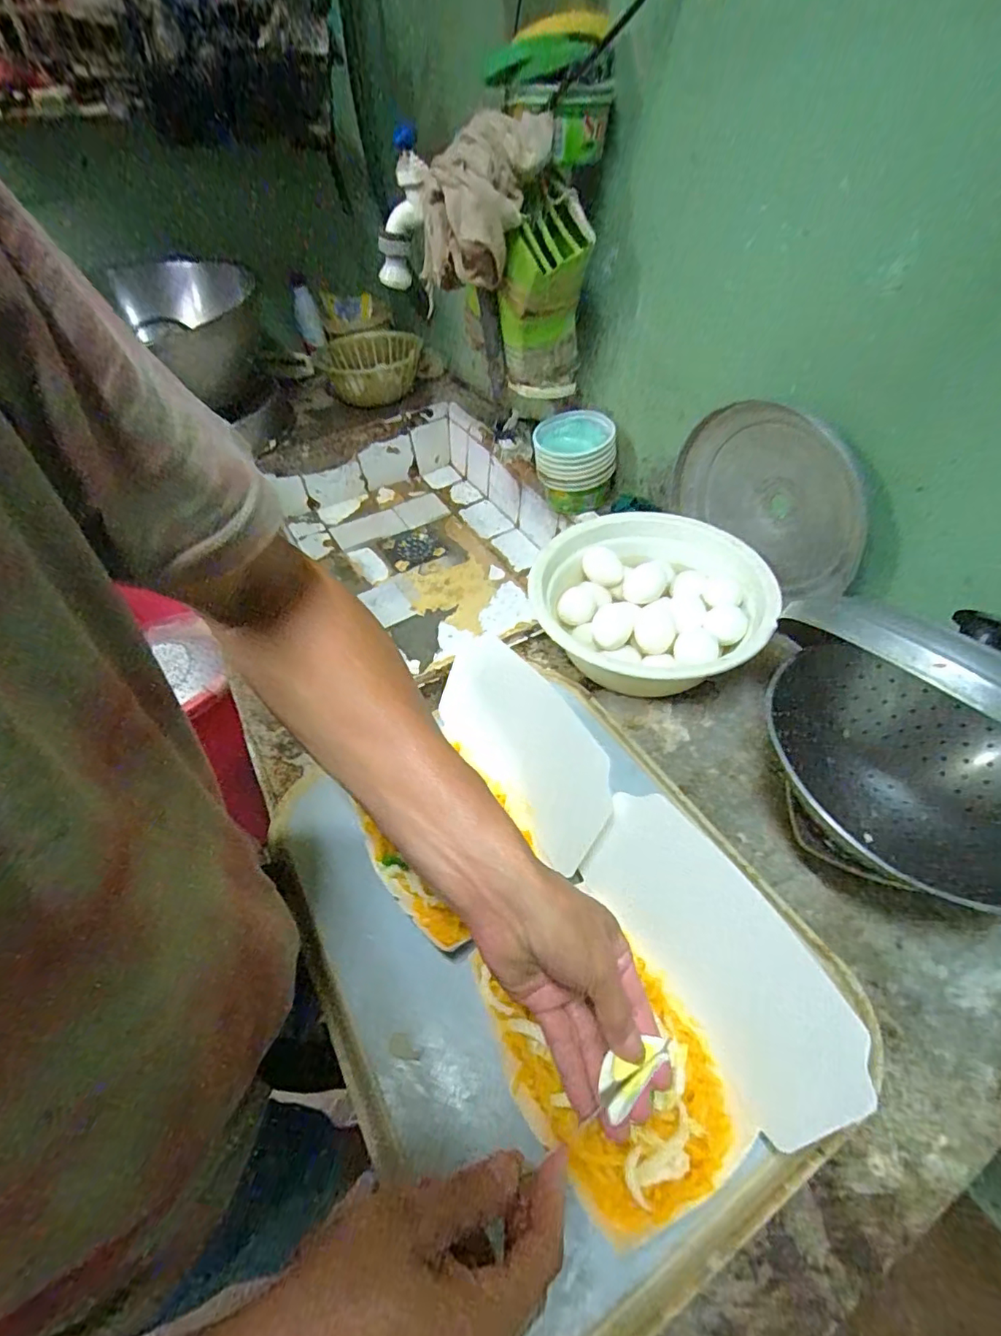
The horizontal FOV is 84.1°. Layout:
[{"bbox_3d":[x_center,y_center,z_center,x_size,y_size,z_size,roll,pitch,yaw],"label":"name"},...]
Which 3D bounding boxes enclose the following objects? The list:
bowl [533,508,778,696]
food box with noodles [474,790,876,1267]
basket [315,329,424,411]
[{"bbox_3d":[0.171,-0.063,0.628,0.229,0.089,0.251,-2,49,2],"label":"bowl"},{"bbox_3d":[0.091,0.208,0.347,0.184,0.118,0.194,-26,52,-18],"label":"food box with noodles"},{"bbox_3d":[-0.257,-0.603,1.105,0.202,0.080,0.226,-13,49,-8],"label":"basket"}]

